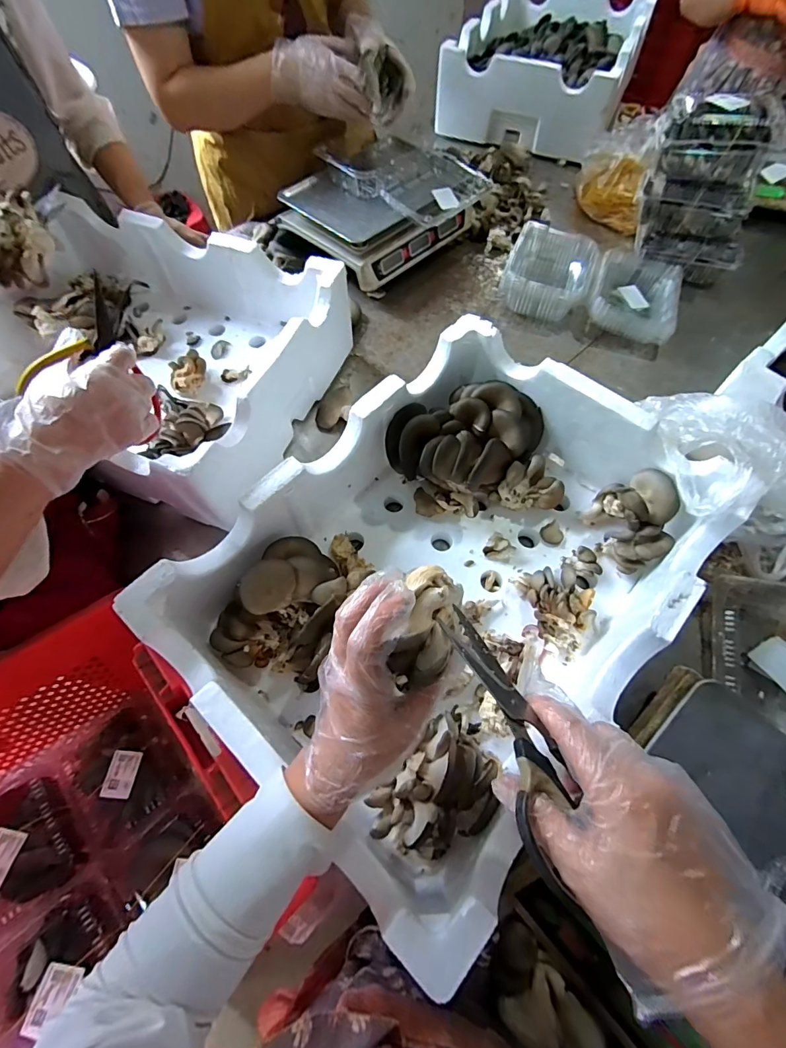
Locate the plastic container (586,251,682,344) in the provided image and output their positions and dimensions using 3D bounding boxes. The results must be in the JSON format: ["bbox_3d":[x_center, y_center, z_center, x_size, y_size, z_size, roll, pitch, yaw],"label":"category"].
[{"bbox_3d":[0.469,-0.449,0.842,0.159,0.058,0.208,21,65,11],"label":"plastic container"}]

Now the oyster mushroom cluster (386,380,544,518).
[{"bbox_3d":[0.100,-0.116,0.610,0.159,0.091,0.207,40,70,18],"label":"oyster mushroom cluster"}]

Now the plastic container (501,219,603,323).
[{"bbox_3d":[0.309,-0.498,0.860,0.165,0.066,0.192,15,64,8],"label":"plastic container"}]

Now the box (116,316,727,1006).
[{"bbox_3d":[0.069,0.051,0.517,0.403,0.146,0.548,39,70,18],"label":"box"}]

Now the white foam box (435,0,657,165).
[{"bbox_3d":[0.441,-1.321,1.252,0.467,0.151,0.679,20,65,10],"label":"white foam box"}]

